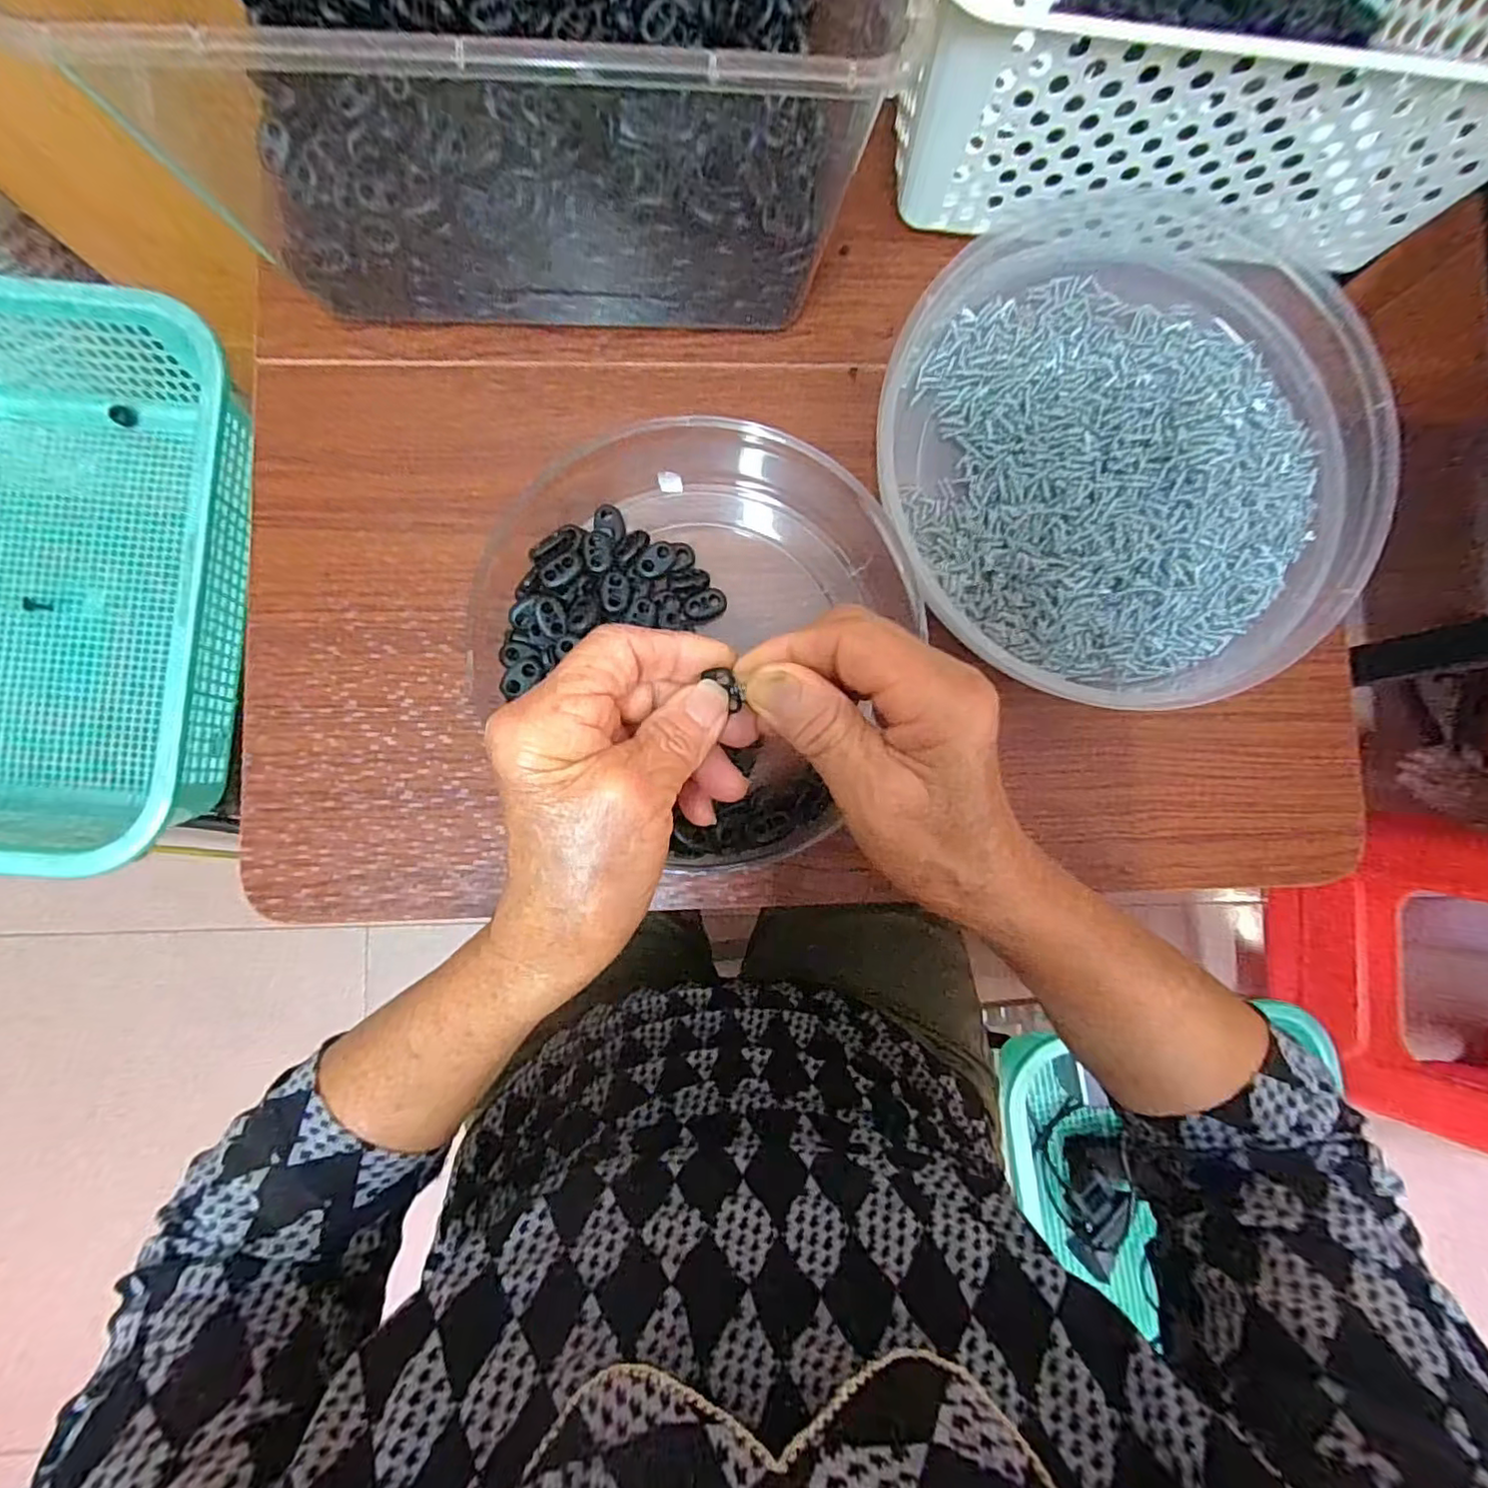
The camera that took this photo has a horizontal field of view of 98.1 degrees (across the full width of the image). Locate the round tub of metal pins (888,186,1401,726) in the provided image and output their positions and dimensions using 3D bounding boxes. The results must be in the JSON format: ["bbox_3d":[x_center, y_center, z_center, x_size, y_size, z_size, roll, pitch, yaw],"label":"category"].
[{"bbox_3d":[0.182,-0.150,0.320,0.238,0.069,0.254,8,86,-3],"label":"round tub of metal pins"}]

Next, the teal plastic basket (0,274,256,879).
[{"bbox_3d":[-0.517,-0.123,0.463,0.263,0.113,0.428,5,87,-4],"label":"teal plastic basket"}]

